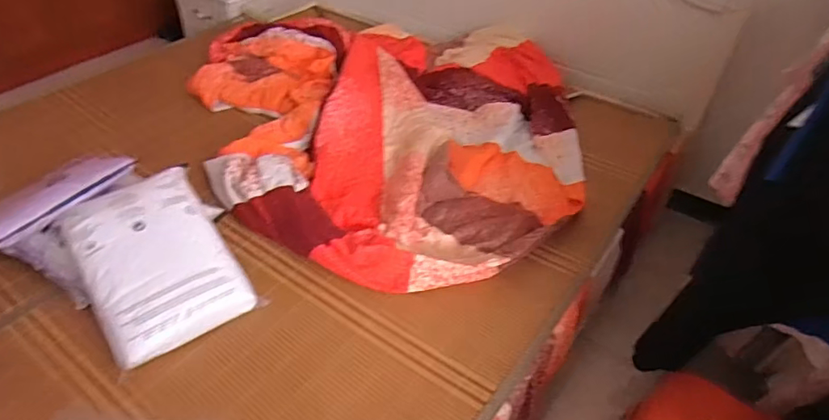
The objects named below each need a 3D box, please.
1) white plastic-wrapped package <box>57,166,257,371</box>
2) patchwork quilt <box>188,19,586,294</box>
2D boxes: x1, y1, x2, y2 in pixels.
[{"bbox_3d":[-0.519,0.091,1.063,0.255,0.066,0.365,-24,75,-33],"label":"white plastic-wrapped package"},{"bbox_3d":[-0.044,-0.308,1.601,1.077,0.107,1.288,-15,45,-17],"label":"patchwork quilt"}]

